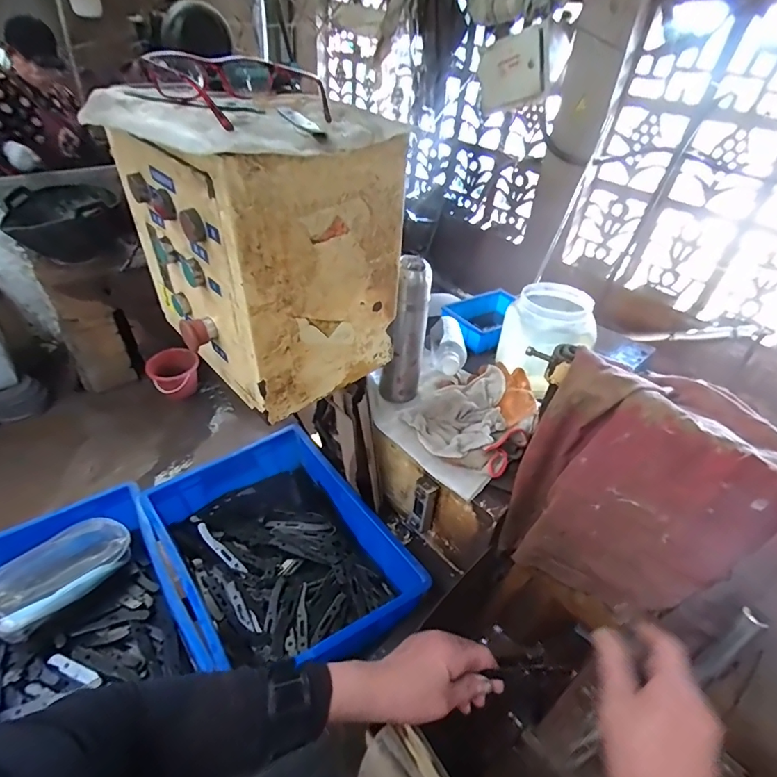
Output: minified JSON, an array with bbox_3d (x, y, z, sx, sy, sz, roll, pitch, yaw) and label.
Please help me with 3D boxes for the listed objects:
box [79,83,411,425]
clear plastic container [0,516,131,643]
[{"bbox_3d":[-0.156,-0.167,0.529,0.294,0.284,0.211,33,47,30],"label":"box"},{"bbox_3d":[-0.510,0.281,0.688,0.109,0.046,0.202,25,43,23],"label":"clear plastic container"}]

